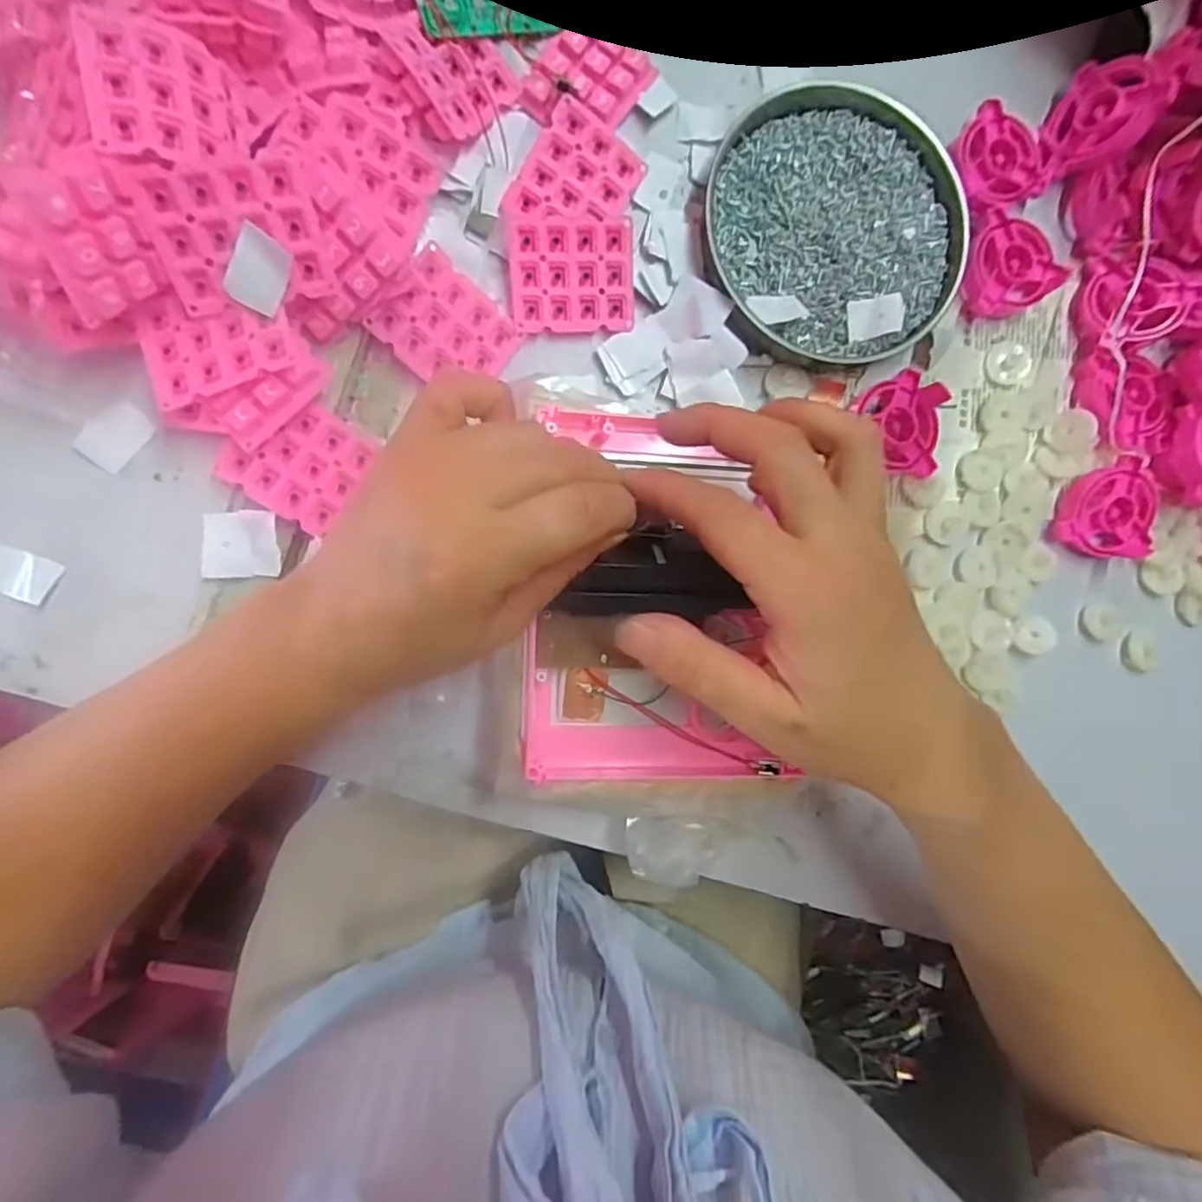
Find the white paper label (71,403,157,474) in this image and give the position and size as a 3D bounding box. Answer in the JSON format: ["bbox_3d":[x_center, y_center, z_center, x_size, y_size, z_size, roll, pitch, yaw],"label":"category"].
[{"bbox_3d":[-0.214,-0.073,0.286,0.020,0.005,0.029,38,86,-6],"label":"white paper label"}]

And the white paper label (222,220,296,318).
[{"bbox_3d":[-0.135,-0.130,0.257,0.020,0.004,0.029,24,118,-30],"label":"white paper label"}]

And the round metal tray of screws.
[{"bbox_3d":[0.120,-0.195,0.331,0.125,0.023,0.136,-4,91,-8],"label":"round metal tray of screws"}]

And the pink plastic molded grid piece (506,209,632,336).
[{"bbox_3d":[-0.014,-0.159,0.316,0.059,0.007,0.051,-3,109,-9],"label":"pink plastic molded grid piece"}]

